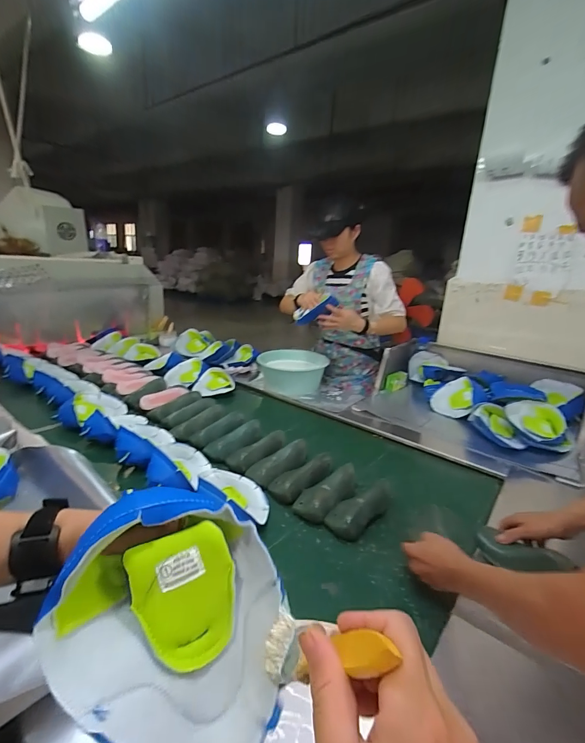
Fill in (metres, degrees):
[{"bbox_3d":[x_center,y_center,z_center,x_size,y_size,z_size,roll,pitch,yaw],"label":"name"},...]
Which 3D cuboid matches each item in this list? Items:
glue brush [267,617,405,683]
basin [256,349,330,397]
[{"bbox_3d":[0.017,0.179,0.225,0.028,0.156,0.033,-8,61,-30],"label":"glue brush"},{"bbox_3d":[-0.006,0.001,1.615,0.304,0.130,0.304,3,18,-1],"label":"basin"}]

